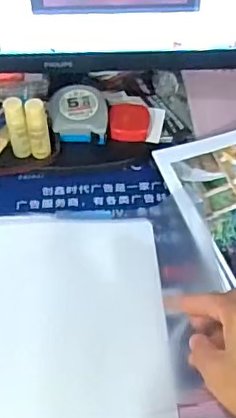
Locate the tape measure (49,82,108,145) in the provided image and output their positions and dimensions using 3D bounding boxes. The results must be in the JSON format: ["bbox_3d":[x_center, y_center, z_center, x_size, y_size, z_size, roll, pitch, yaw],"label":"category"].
[{"bbox_3d":[-0.042,-0.108,0.630,0.061,0.027,0.068,3,67,0],"label":"tape measure"}]

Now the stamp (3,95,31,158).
[{"bbox_3d":[-0.107,-0.087,0.594,0.019,0.070,0.018,-15,51,-11],"label":"stamp"}]

